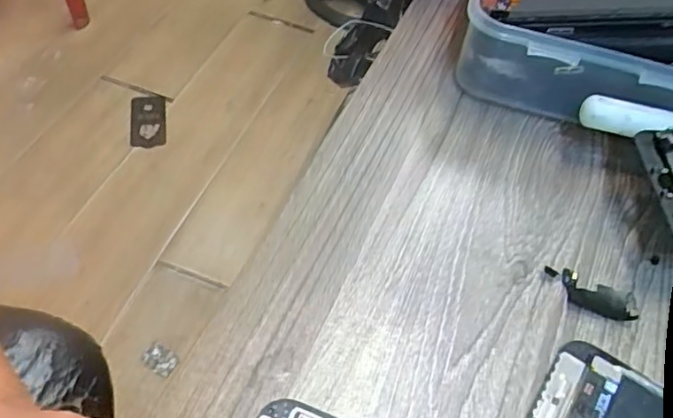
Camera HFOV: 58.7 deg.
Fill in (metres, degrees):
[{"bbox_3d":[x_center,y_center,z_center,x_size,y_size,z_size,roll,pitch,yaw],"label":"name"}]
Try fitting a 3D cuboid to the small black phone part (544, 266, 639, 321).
[{"bbox_3d":[0.106,0.035,0.249,0.038,0.004,0.014,23,52,10],"label":"small black phone part"}]

